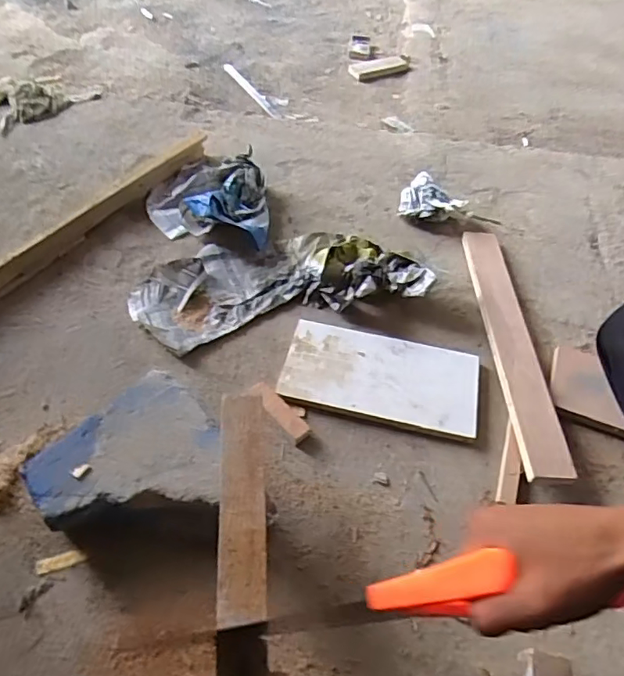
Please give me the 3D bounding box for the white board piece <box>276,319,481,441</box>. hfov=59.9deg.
[{"bbox_3d":[0.099,0.054,0.767,0.268,0.018,0.141,12,53,6],"label":"white board piece"}]

